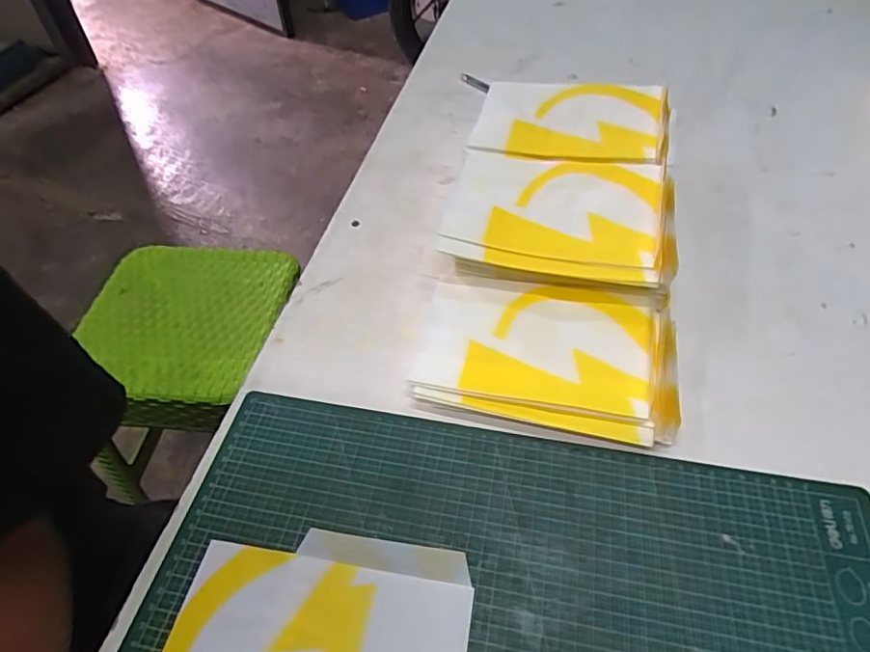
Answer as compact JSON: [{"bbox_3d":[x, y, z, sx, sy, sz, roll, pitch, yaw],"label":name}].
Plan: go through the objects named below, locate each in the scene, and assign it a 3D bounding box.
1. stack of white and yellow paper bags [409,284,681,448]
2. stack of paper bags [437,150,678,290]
[{"bbox_3d":[0.087,0.020,0.426,0.195,0.033,0.120,9,51,9],"label":"stack of white and yellow paper bags"},{"bbox_3d":[0.105,-0.087,0.486,0.185,0.072,0.128,11,51,10],"label":"stack of paper bags"}]

